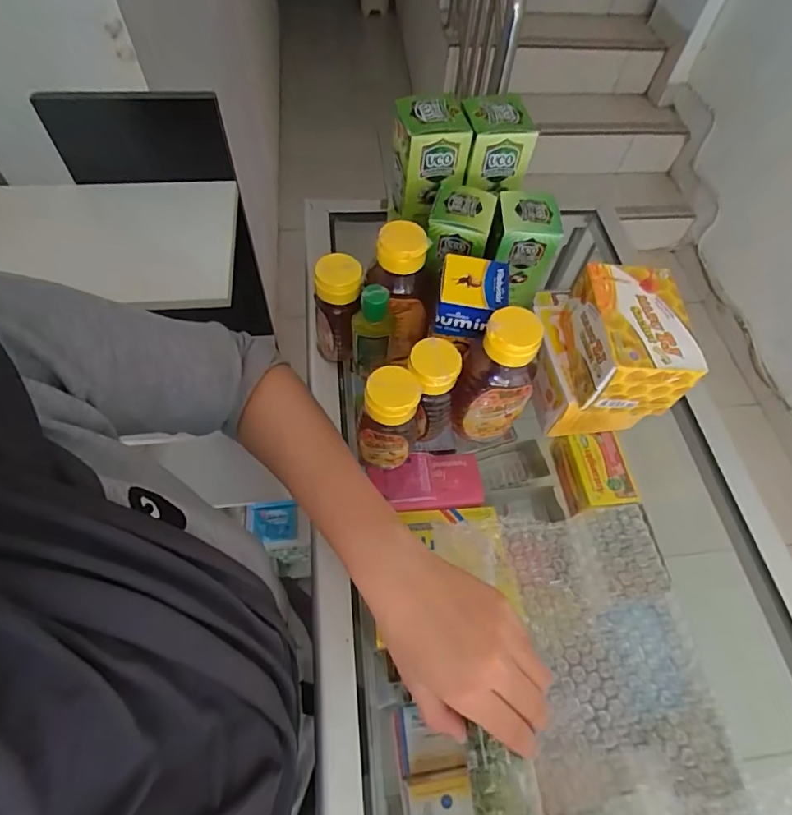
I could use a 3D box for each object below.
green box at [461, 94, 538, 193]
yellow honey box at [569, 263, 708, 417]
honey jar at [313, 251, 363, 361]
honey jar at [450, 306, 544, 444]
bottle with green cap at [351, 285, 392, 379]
[{"bbox_3d":[0.087,-0.239,0.446,0.056,0.059,0.056,-9,60,-9],"label":"green box"},{"bbox_3d":[0.184,-0.054,0.395,0.075,0.059,0.102,5,59,0],"label":"yellow honey box"},{"bbox_3d":[-0.051,-0.086,0.440,0.040,0.099,0.035,0,59,-3],"label":"honey jar"},{"bbox_3d":[0.079,-0.021,0.393,0.057,0.126,0.049,22,60,10],"label":"honey jar"},{"bbox_3d":[-0.021,-0.067,0.424,0.033,0.095,0.027,-1,59,-4],"label":"bottle with green cap"}]

